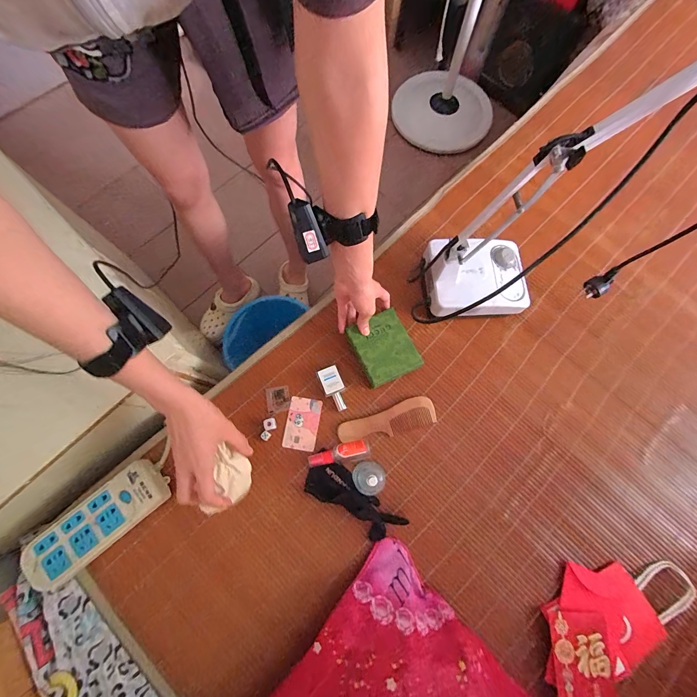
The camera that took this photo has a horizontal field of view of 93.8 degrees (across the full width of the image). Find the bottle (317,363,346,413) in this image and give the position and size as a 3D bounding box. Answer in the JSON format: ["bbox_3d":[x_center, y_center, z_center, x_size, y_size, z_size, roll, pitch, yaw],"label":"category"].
[{"bbox_3d":[-0.026,0.071,0.574,0.038,0.023,0.079,-22,77,-8],"label":"bottle"}]

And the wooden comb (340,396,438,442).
[{"bbox_3d":[0.068,0.127,0.567,0.172,0.005,0.050,-16,76,-6],"label":"wooden comb"}]

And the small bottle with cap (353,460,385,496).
[{"bbox_3d":[0.033,0.204,0.512,0.047,0.078,0.051,1,75,-2],"label":"small bottle with cap"}]

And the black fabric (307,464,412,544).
[{"bbox_3d":[0.009,0.249,0.530,0.168,0.016,0.060,35,77,7],"label":"black fabric"}]

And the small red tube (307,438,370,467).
[{"bbox_3d":[-0.017,0.173,0.540,0.096,0.028,0.024,-20,76,7],"label":"small red tube"}]

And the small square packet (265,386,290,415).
[{"bbox_3d":[-0.125,0.090,0.575,0.040,0.004,0.045,-10,76,-5],"label":"small square packet"}]

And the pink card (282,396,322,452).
[{"bbox_3d":[-0.080,0.130,0.565,0.055,0.004,0.088,8,75,0],"label":"pink card"}]

